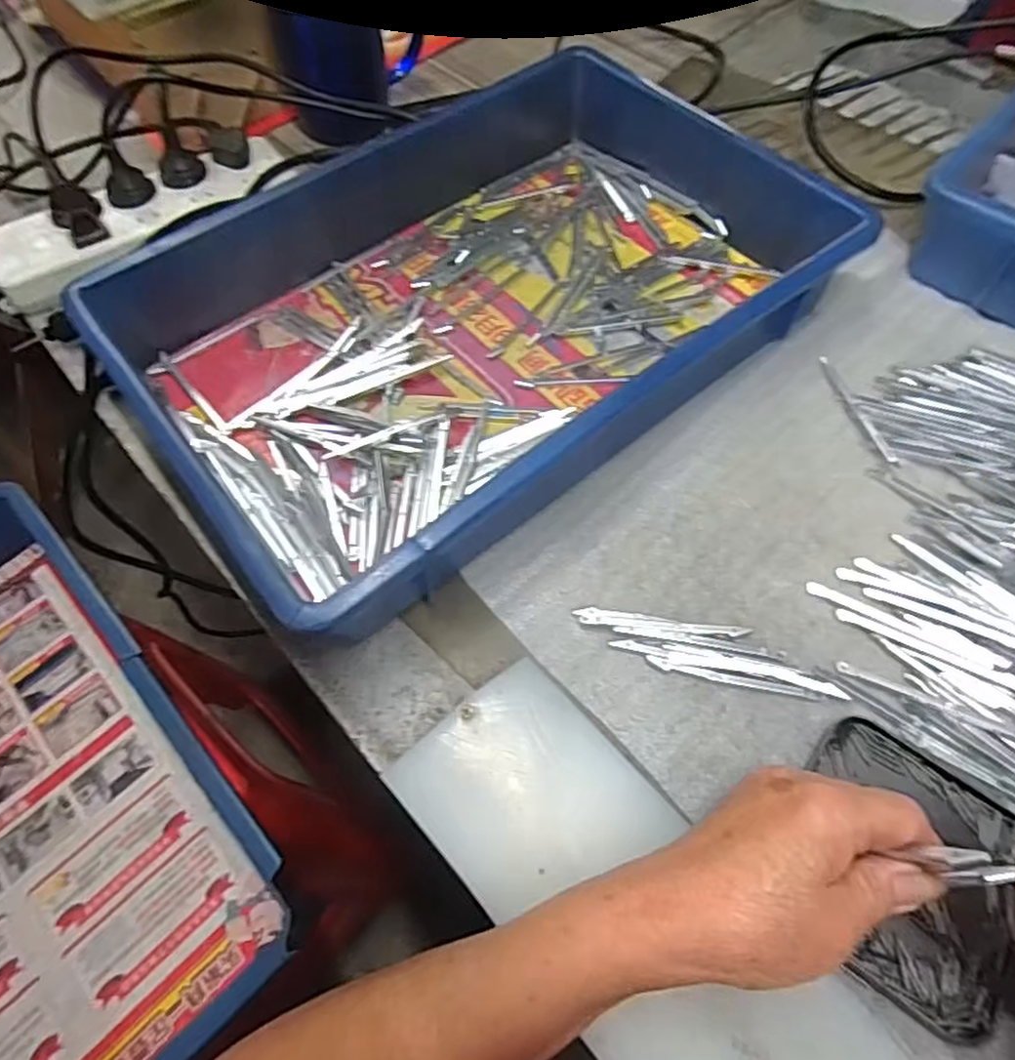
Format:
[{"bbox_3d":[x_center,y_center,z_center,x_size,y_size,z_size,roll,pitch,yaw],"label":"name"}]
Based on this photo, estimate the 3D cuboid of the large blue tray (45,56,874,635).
[{"bbox_3d":[-0.022,-0.154,0.440,0.425,0.079,0.292,-37,67,-18],"label":"large blue tray"}]

